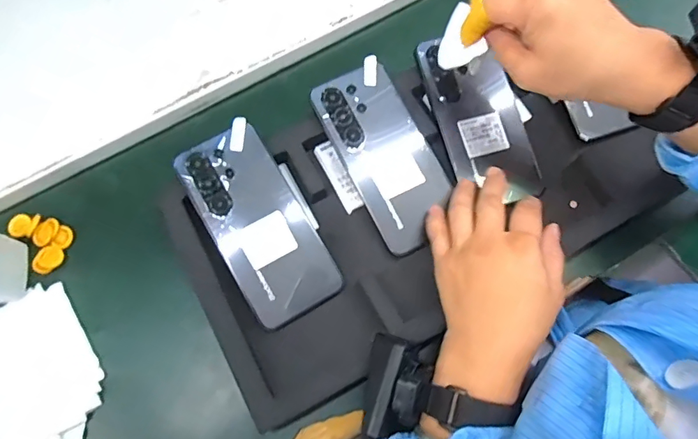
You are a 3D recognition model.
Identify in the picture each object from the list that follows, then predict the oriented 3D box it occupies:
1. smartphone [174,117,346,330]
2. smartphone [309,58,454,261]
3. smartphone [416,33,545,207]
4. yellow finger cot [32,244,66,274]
[{"bbox_3d":[-0.077,0.002,0.391,0.080,0.009,0.167,-30,83,-14],"label":"smartphone"},{"bbox_3d":[0.034,-0.058,0.408,0.080,0.007,0.168,-22,83,-8],"label":"smartphone"},{"bbox_3d":[0.122,-0.095,0.431,0.079,0.015,0.156,-14,82,-10],"label":"smartphone"},{"bbox_3d":[-0.264,0.035,0.404,0.020,0.005,0.025,22,71,8],"label":"yellow finger cot"}]

